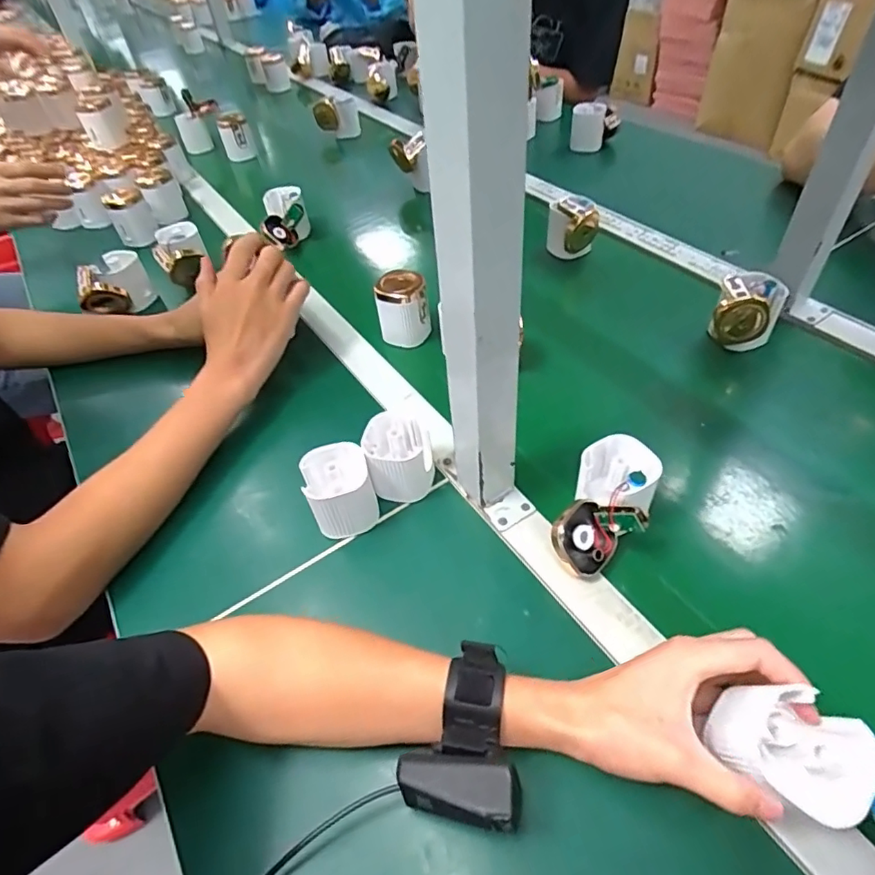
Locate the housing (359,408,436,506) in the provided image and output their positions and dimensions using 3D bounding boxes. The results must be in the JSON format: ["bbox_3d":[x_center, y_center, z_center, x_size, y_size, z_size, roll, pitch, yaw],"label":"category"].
[{"bbox_3d":[-0.035,0.018,0.483,0.056,0.070,0.055,-3,48,3],"label":"housing"}]

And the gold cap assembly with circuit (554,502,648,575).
[{"bbox_3d":[0.125,0.075,0.420,0.069,0.053,0.027,-22,8,6],"label":"gold cap assembly with circuit"}]

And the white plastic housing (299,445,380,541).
[{"bbox_3d":[-0.081,0.048,0.464,0.052,0.068,0.053,-13,48,-7],"label":"white plastic housing"}]

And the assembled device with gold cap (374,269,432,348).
[{"bbox_3d":[-0.041,-0.156,0.634,0.058,0.069,0.054,-9,48,-3],"label":"assembled device with gold cap"}]

